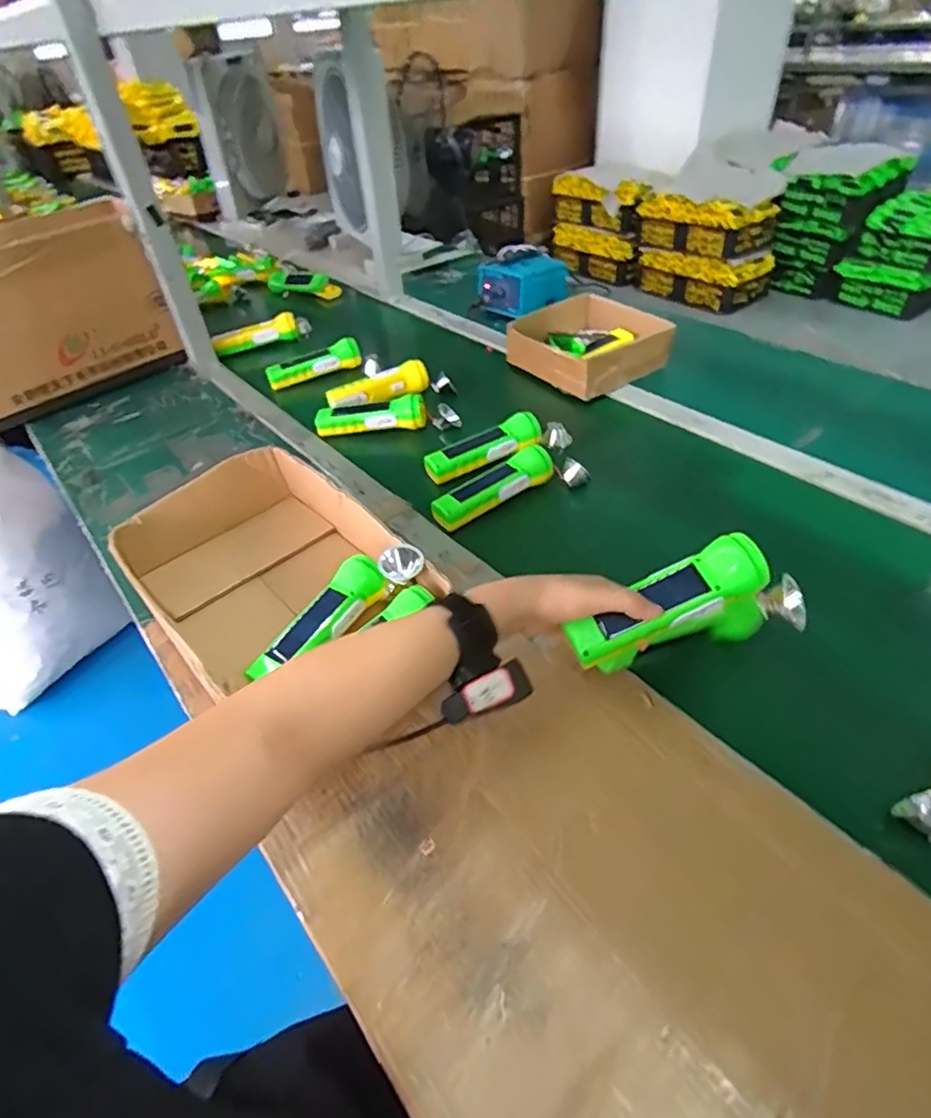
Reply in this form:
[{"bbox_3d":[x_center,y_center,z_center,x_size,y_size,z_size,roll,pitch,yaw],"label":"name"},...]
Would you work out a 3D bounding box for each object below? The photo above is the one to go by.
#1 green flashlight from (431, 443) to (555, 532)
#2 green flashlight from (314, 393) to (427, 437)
[{"bbox_3d":[0.036,-0.087,0.755,0.166,0.051,0.042,-28,48,-22],"label":"green flashlight"},{"bbox_3d":[-0.145,-0.222,0.914,0.165,0.046,0.044,-6,42,0],"label":"green flashlight"}]

